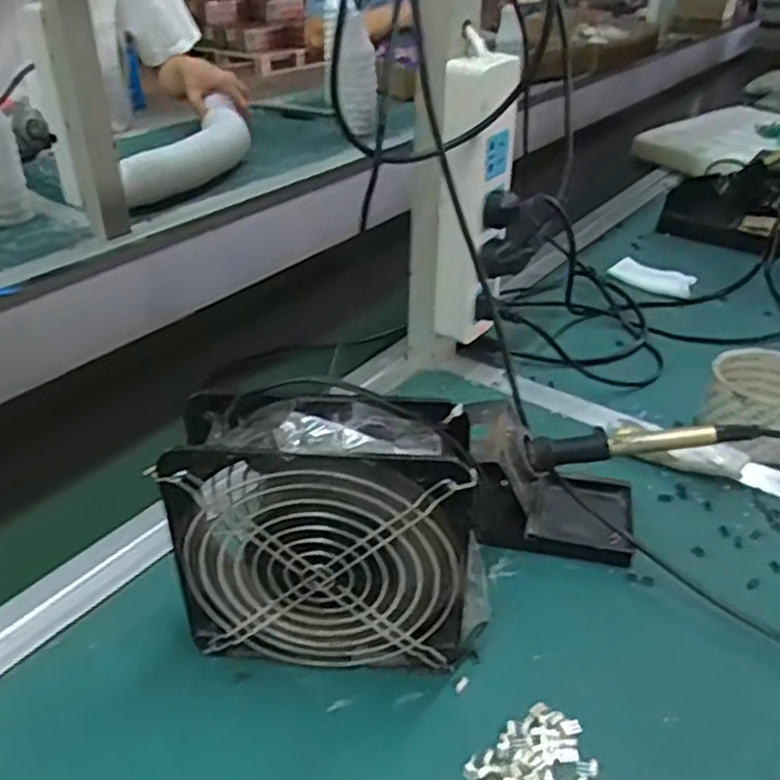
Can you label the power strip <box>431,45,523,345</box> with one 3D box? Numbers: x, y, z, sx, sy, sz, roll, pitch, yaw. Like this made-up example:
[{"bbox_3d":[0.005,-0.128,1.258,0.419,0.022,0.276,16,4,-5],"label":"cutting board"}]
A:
[{"bbox_3d":[0.065,-0.148,0.592,0.054,0.213,0.050,13,35,18],"label":"power strip"}]

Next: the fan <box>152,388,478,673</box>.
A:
[{"bbox_3d":[-0.031,0.076,0.394,0.152,0.154,0.060,3,33,4],"label":"fan"}]

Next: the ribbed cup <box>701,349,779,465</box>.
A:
[{"bbox_3d":[0.295,0.014,0.590,0.084,0.059,0.091,1,33,0],"label":"ribbed cup"}]

